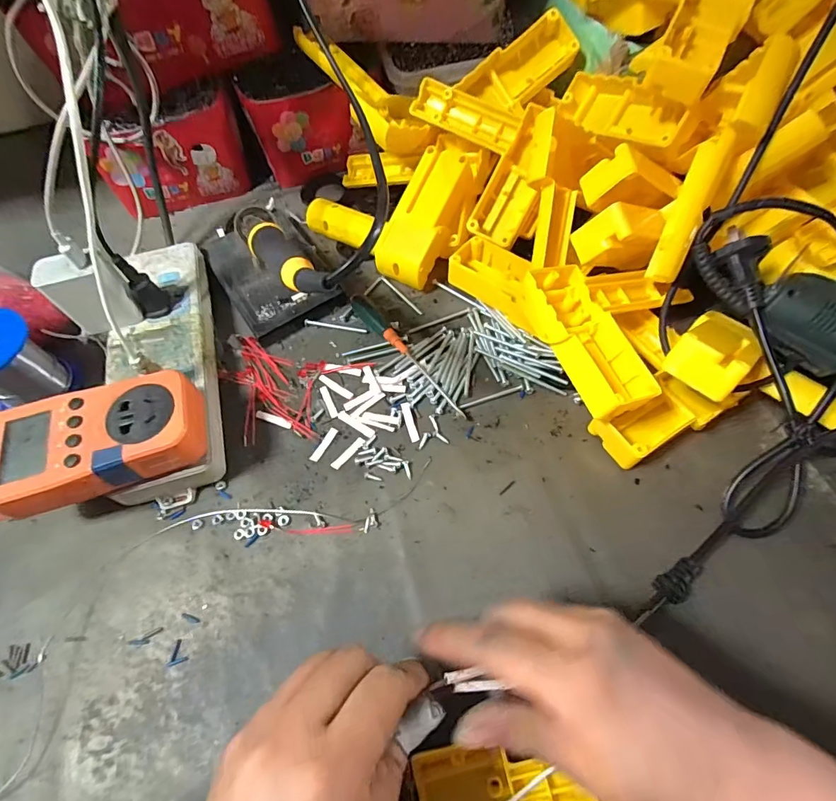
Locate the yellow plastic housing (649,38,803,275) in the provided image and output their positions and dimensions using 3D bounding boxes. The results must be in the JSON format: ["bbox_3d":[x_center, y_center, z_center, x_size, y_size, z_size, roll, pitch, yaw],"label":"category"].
[{"bbox_3d":[0.198,-0.152,0.297,0.027,0.142,0.025,29,28,15],"label":"yellow plastic housing"}]

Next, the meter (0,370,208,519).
[{"bbox_3d":[-0.206,0.026,0.285,0.126,0.031,0.065,-16,63,-6],"label":"meter"}]

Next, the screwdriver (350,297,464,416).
[{"bbox_3d":[-0.009,-0.040,0.364,0.014,0.012,0.143,-38,68,-17],"label":"screwdriver"}]

